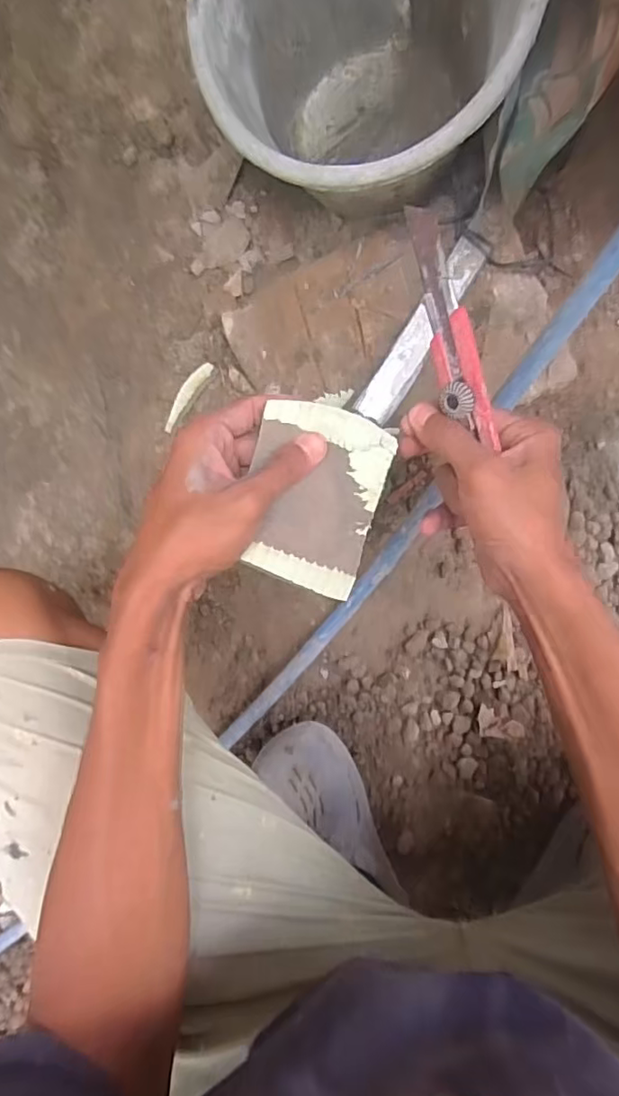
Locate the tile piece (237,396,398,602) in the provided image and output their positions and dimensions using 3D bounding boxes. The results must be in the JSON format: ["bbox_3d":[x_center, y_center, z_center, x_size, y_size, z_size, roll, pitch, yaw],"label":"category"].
[{"bbox_3d":[0.002,-0.032,0.361,0.078,0.016,0.109,18,96,6],"label":"tile piece"}]

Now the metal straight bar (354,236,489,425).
[{"bbox_3d":[0.099,-0.187,0.507,0.031,0.020,0.172,33,96,5],"label":"metal straight bar"}]

